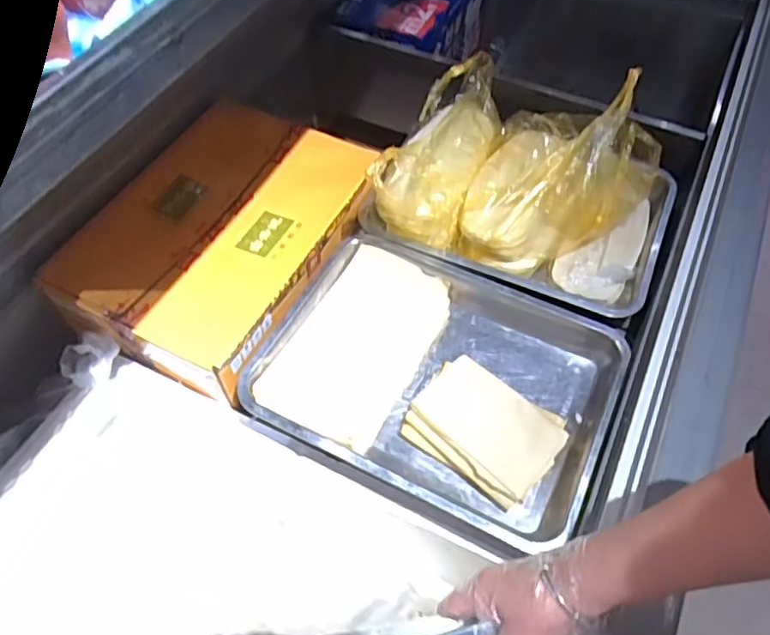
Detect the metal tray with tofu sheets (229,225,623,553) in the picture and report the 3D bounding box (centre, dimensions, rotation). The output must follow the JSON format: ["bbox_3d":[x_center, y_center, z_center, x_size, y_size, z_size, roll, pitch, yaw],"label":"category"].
[{"bbox_3d":[0.061,0.073,0.741,0.387,0.063,0.293,22,58,15],"label":"metal tray with tofu sheets"}]

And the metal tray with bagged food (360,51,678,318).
[{"bbox_3d":[0.193,-0.209,0.843,0.367,0.153,0.363,21,58,14],"label":"metal tray with bagged food"}]

